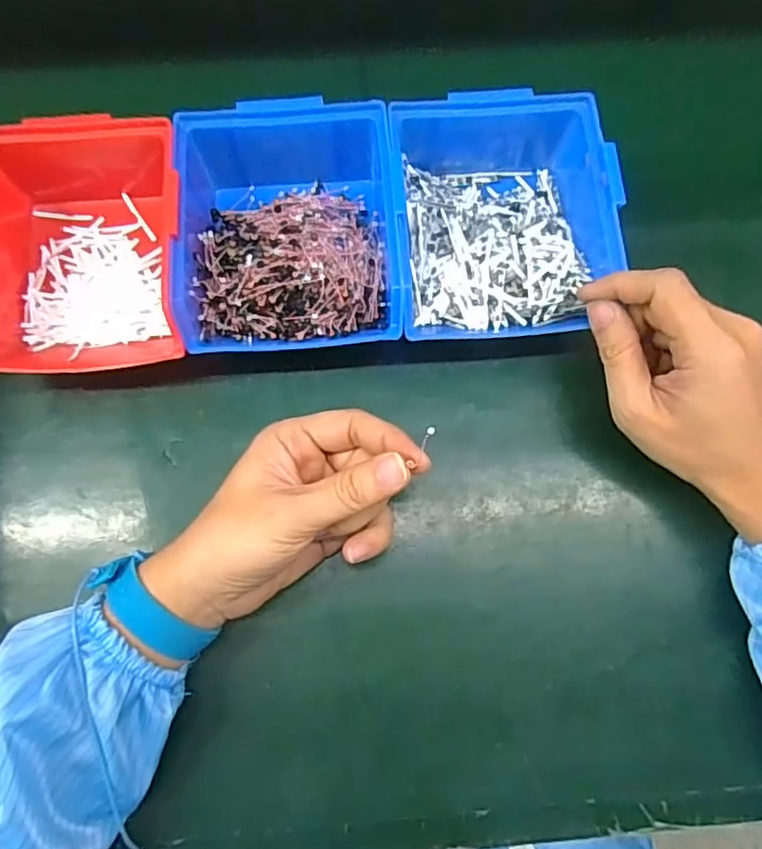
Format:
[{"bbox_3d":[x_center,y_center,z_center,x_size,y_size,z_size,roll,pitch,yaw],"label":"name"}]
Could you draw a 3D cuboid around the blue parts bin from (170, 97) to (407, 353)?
[{"bbox_3d":[-0.052,-0.113,0.352,0.121,0.069,0.145,-3,77,-1],"label":"blue parts bin"}]

